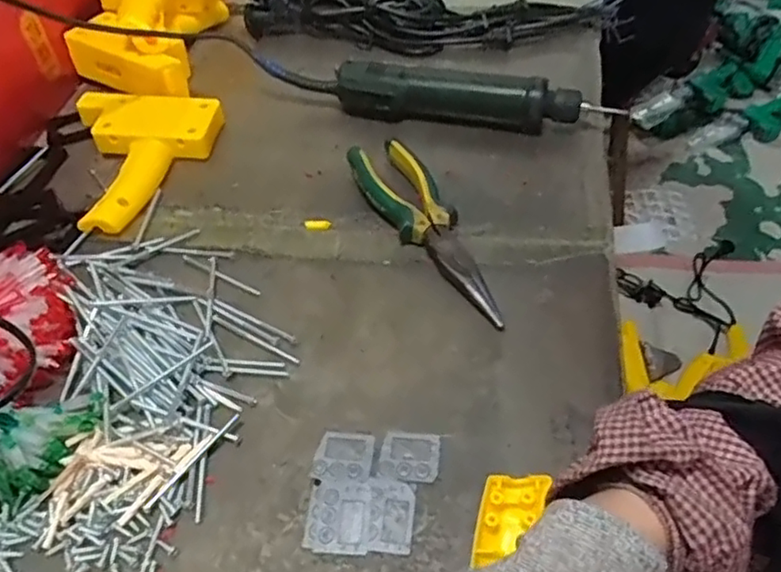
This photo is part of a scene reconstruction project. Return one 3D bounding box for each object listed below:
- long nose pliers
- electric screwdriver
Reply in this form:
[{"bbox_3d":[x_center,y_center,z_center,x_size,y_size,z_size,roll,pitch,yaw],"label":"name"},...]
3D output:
[{"bbox_3d":[0.028,-0.046,0.475,0.049,0.024,0.197,-22,53,-16],"label":"long nose pliers"},{"bbox_3d":[0.068,-0.168,0.554,0.235,0.039,0.032,10,51,10],"label":"electric screwdriver"}]

